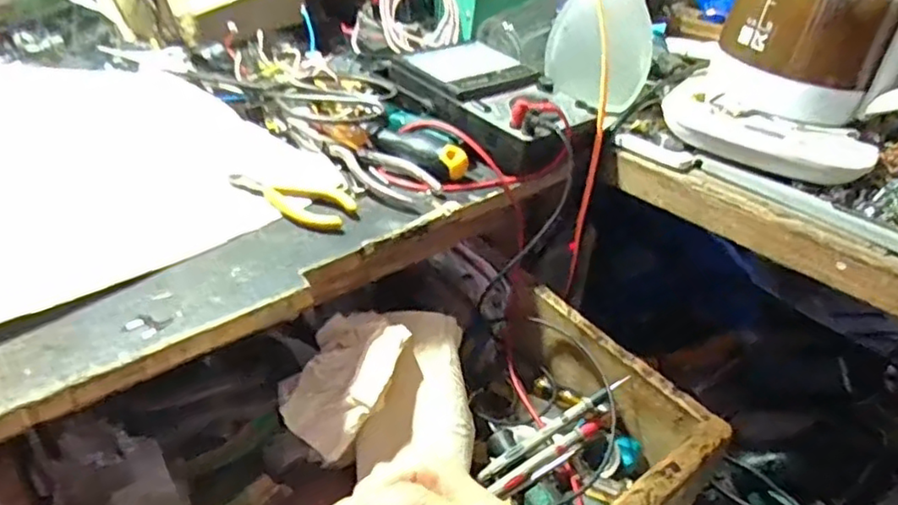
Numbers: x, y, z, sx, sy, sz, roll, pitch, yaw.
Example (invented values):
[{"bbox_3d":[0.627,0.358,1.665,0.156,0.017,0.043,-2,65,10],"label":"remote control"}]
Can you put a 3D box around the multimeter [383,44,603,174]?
[{"bbox_3d":[0.043,-0.140,0.577,0.121,0.034,0.179,-23,45,-36],"label":"multimeter"}]

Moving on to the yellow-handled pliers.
[{"bbox_3d":[-0.117,-0.037,0.467,0.096,0.011,0.035,13,35,9],"label":"yellow-handled pliers"}]

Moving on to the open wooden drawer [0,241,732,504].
[{"bbox_3d":[-0.049,0.144,0.446,0.390,0.101,0.292,-22,44,-35],"label":"open wooden drawer"}]

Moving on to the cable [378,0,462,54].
[{"bbox_3d":[-0.036,-0.262,0.706,0.085,0.087,0.031,-13,7,-20],"label":"cable"}]

